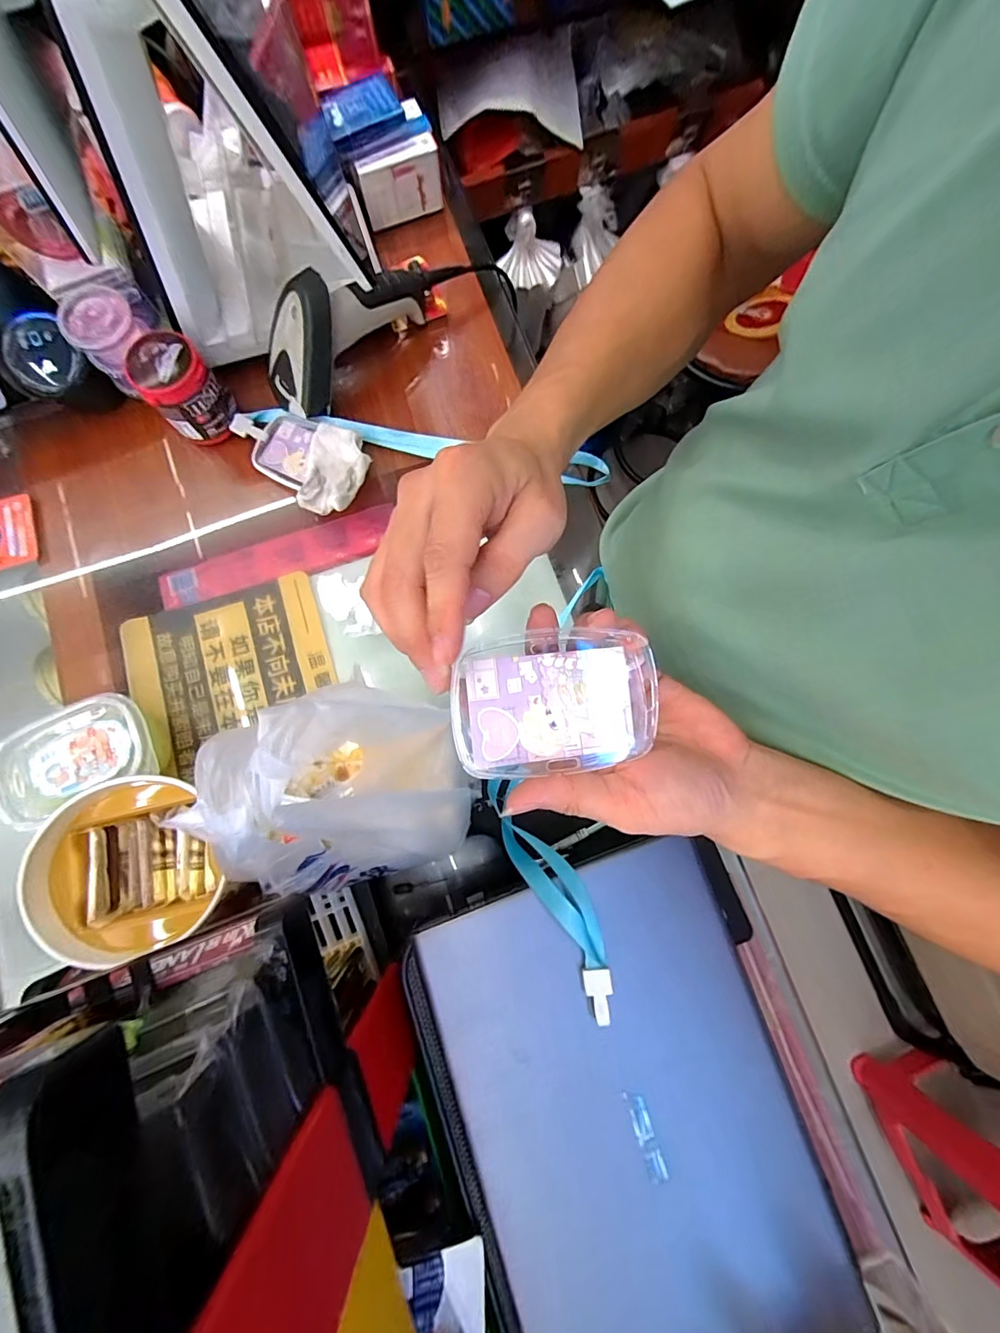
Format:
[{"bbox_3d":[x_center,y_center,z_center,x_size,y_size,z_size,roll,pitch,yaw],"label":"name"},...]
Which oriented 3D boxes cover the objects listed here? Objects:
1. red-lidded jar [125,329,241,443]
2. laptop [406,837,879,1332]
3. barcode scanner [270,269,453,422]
[{"bbox_3d":[-0.309,-0.272,0.456,0.066,0.074,0.070,-40,82,-6],"label":"red-lidded jar"},{"bbox_3d":[0.097,0.322,0.324,0.225,0.020,0.355,-18,84,-12],"label":"laptop"},{"bbox_3d":[-0.146,-0.348,0.461,0.209,0.097,0.059,-44,83,-7],"label":"barcode scanner"}]

